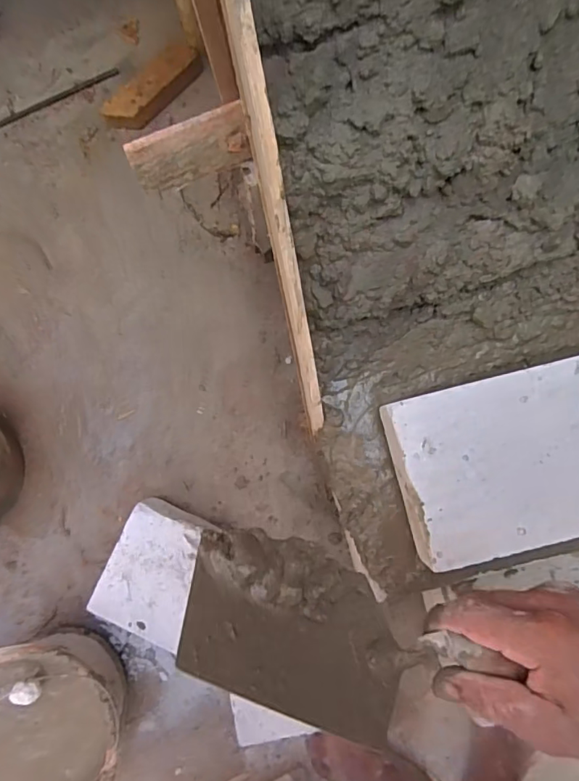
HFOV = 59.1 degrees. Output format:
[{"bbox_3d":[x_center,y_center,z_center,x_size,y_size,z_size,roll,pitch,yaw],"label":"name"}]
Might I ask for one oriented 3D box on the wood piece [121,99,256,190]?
[{"bbox_3d":[-0.117,-0.283,0.605,0.140,0.065,0.011,-20,45,3],"label":"wood piece"}]

